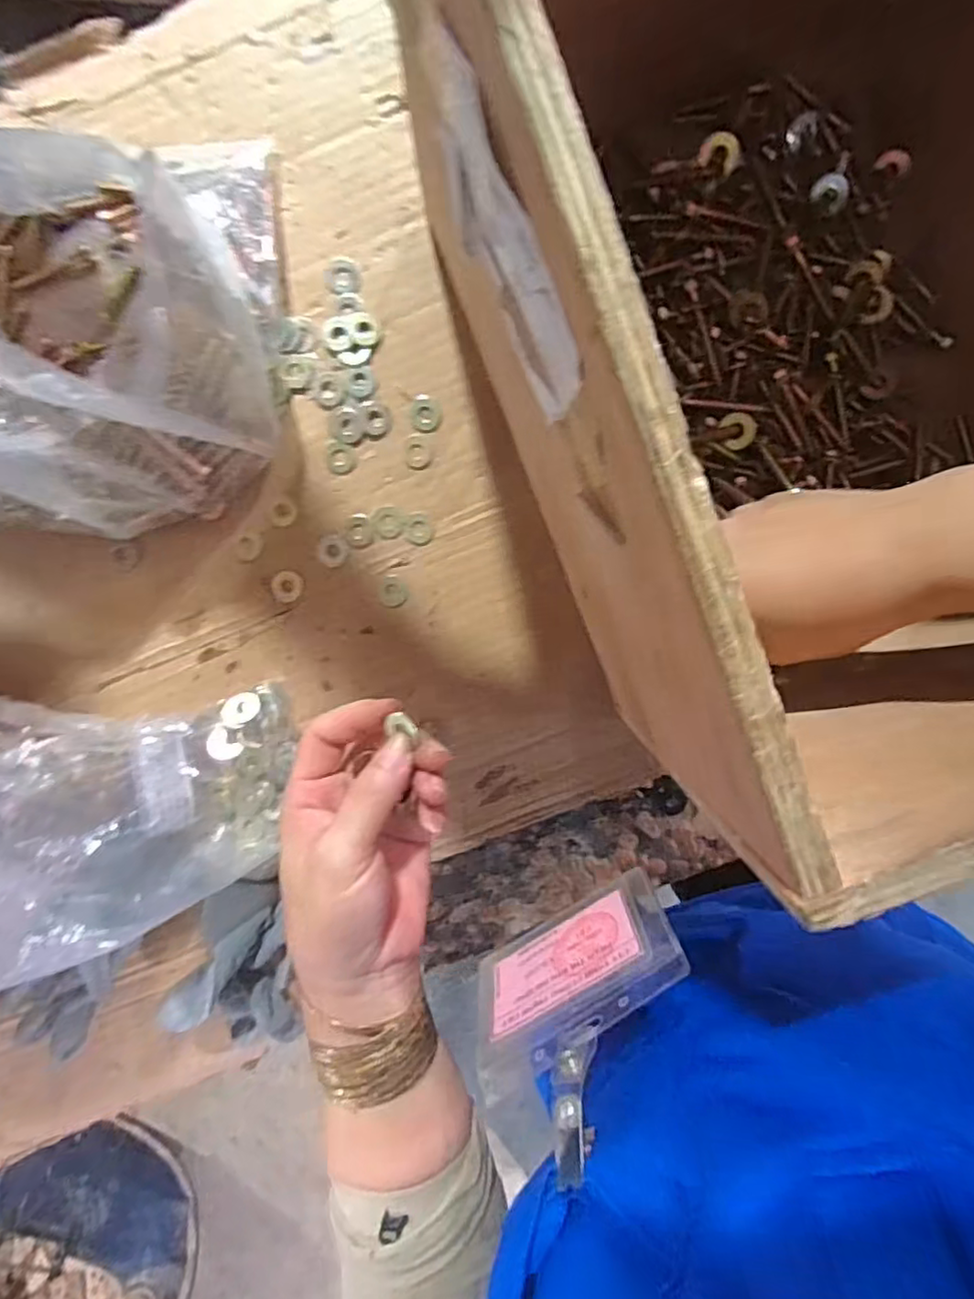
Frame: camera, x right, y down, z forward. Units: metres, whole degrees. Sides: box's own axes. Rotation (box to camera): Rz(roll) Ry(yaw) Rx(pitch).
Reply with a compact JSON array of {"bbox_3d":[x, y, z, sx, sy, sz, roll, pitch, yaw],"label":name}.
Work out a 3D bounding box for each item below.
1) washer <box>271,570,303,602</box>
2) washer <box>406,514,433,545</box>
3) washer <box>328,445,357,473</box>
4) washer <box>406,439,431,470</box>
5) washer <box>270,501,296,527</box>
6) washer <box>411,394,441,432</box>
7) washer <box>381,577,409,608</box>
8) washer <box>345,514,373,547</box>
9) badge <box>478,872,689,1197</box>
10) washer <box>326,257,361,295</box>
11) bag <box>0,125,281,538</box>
[{"bbox_3d":[-0.124,-0.039,0.388,0.019,0.004,0.019,0,99,-1],"label":"washer"},{"bbox_3d":[-0.042,-0.074,0.386,0.016,0.004,0.018,10,99,-2],"label":"washer"},{"bbox_3d":[-0.088,-0.115,0.376,0.016,0.004,0.018,-4,99,0],"label":"washer"},{"bbox_3d":[-0.041,-0.118,0.376,0.015,0.004,0.018,-4,99,0],"label":"washer"},{"bbox_3d":[-0.124,-0.083,0.380,0.015,0.004,0.015,-1,99,0],"label":"washer"},{"bbox_3d":[-0.037,-0.141,0.373,0.018,0.004,0.021,-4,99,0],"label":"washer"},{"bbox_3d":[-0.058,-0.035,0.390,0.017,0.004,0.018,0,99,-1],"label":"washer"},{"bbox_3d":[-0.079,-0.073,0.381,0.016,0.004,0.020,-4,99,0],"label":"washer"},{"bbox_3d":[0.038,0.151,0.269,0.102,0.121,0.010,-39,97,5],"label":"badge"},{"bbox_3d":[-0.083,-0.217,0.363,0.019,0.004,0.020,-1,99,-1],"label":"washer"},{"bbox_3d":[-0.223,-0.148,0.316,0.202,0.106,0.173,5,99,-2],"label":"bag"}]

